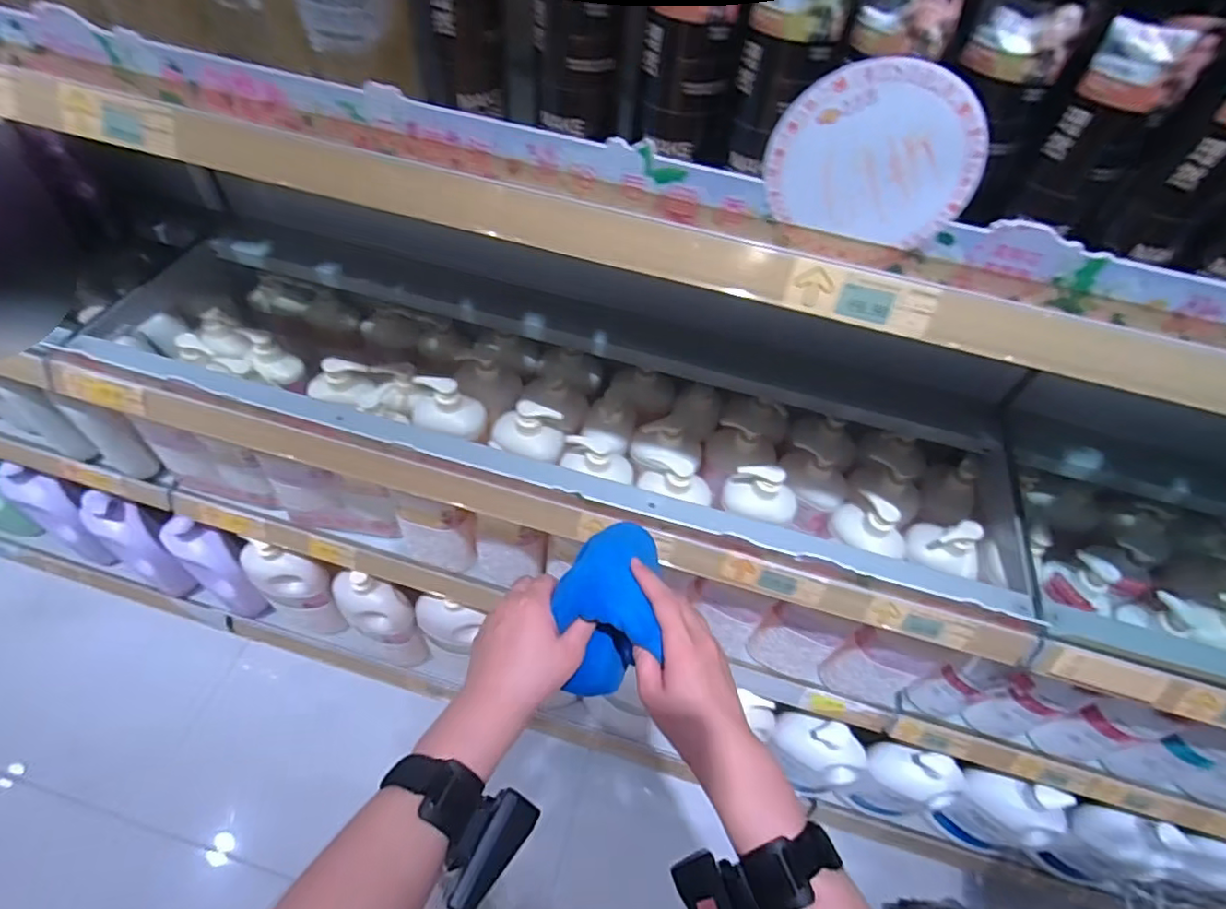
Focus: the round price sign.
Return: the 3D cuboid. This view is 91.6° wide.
[{"bbox_3d":[0.173,-0.198,0.394,0.128,0.109,0.010,13,54,4],"label":"round price sign"}]

